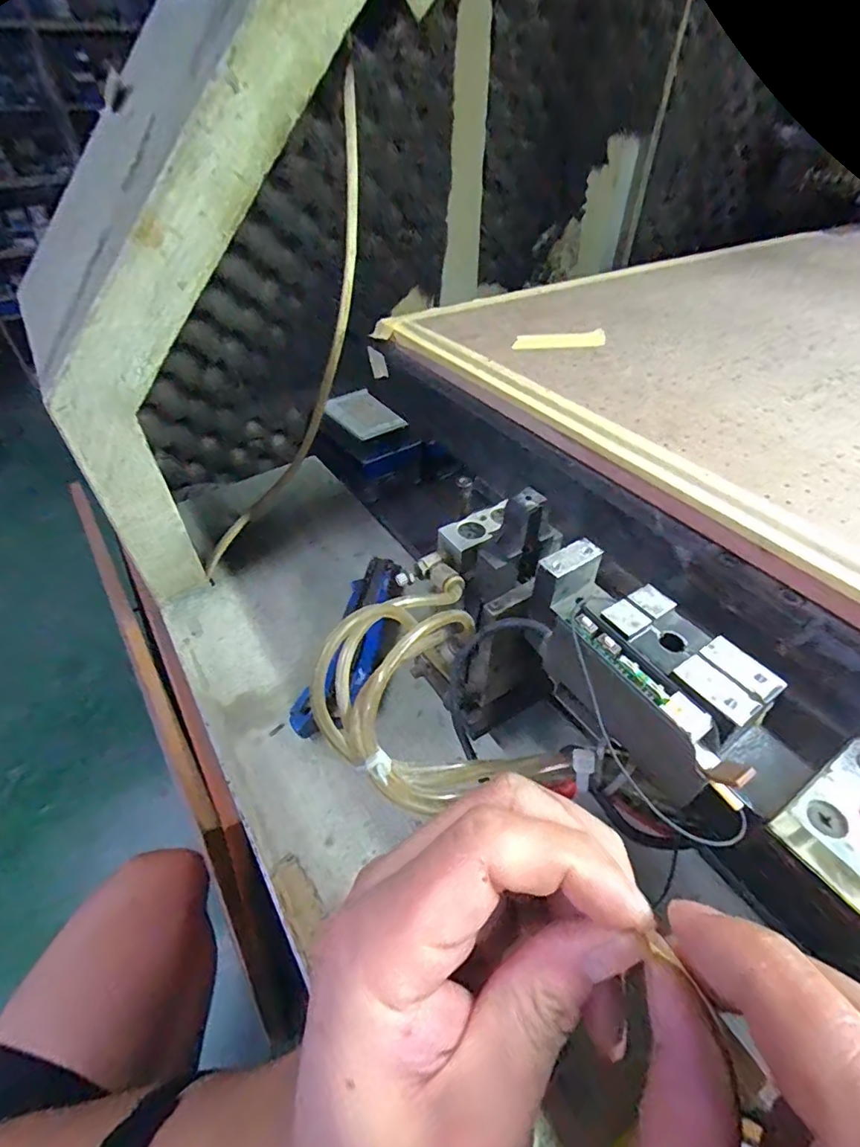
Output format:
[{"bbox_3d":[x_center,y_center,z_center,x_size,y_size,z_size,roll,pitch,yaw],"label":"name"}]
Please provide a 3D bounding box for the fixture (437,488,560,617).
[{"bbox_3d":[0.028,-0.016,0.210,0.034,0.044,0.041,-27,50,-25],"label":"fixture"}]

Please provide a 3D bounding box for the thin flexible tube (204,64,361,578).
[{"bbox_3d":[-0.093,-0.144,0.370,0.057,0.333,0.028,1,33,-48],"label":"thin flexible tube"}]

